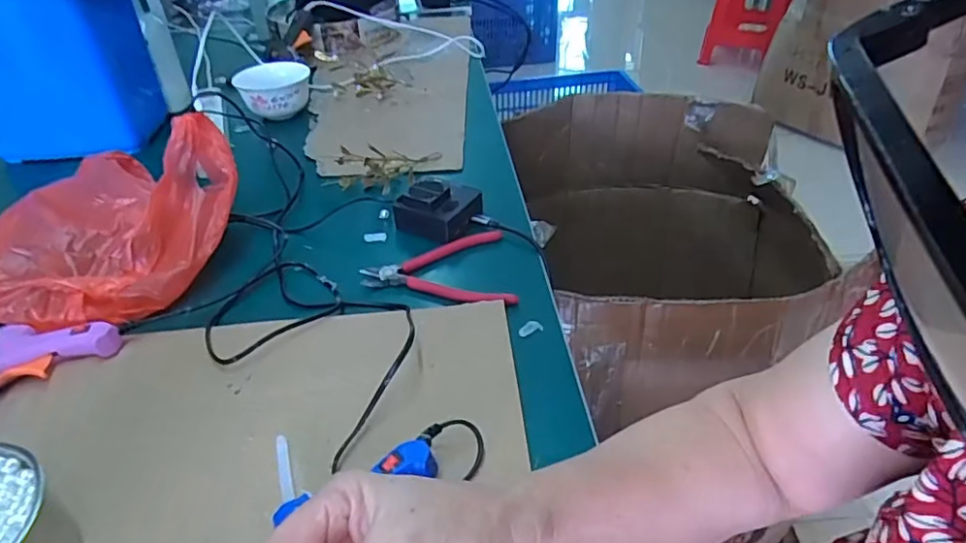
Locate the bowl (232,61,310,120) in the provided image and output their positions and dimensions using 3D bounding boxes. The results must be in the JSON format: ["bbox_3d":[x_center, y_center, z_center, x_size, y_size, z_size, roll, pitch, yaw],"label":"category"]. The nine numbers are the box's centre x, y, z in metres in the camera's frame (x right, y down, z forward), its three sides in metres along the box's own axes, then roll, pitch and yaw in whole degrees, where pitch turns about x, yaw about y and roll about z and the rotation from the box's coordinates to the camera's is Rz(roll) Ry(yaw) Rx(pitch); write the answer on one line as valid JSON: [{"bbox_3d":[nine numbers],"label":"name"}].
[{"bbox_3d":[-0.332,-0.288,0.936,0.113,0.053,0.113,-10,39,-11],"label":"bowl"}]

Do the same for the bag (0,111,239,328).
[{"bbox_3d":[-0.383,-0.058,0.580,0.210,0.118,0.240,23,44,28],"label":"bag"}]

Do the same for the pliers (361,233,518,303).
[{"bbox_3d":[-0.046,0.000,0.579,0.144,0.011,0.110,-7,38,-7],"label":"pliers"}]

